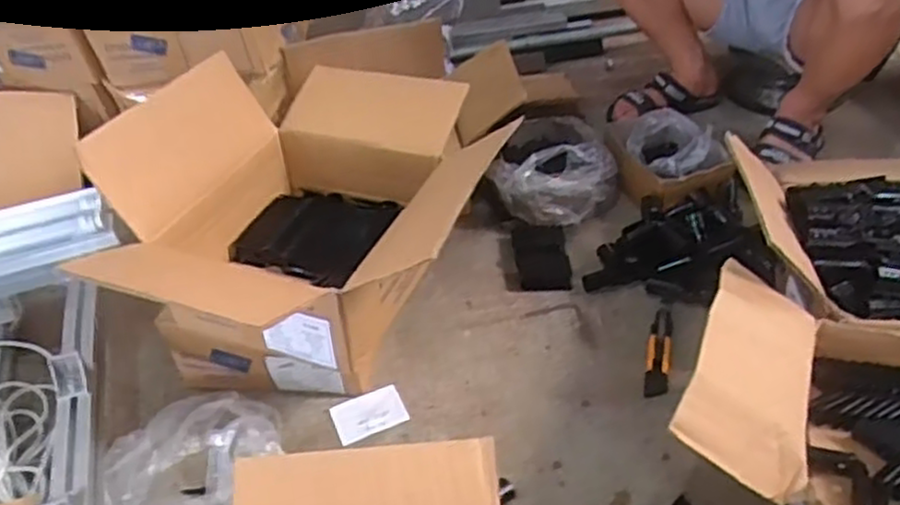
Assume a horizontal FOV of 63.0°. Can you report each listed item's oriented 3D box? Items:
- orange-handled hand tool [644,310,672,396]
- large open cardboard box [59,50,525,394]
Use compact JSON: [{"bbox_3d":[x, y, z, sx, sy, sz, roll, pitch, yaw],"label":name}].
[{"bbox_3d":[0.292,0.134,1.023,0.033,0.014,0.169,7,42,16],"label":"orange-handled hand tool"},{"bbox_3d":[-0.157,-0.031,1.028,0.458,0.353,0.612,10,43,19],"label":"large open cardboard box"}]

